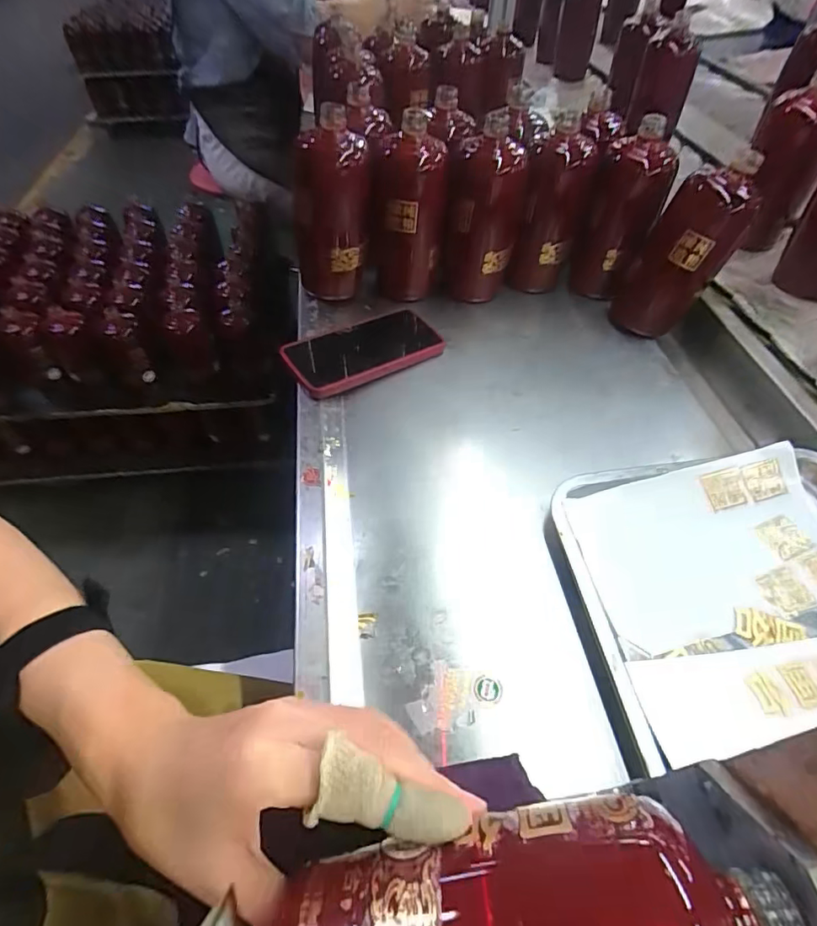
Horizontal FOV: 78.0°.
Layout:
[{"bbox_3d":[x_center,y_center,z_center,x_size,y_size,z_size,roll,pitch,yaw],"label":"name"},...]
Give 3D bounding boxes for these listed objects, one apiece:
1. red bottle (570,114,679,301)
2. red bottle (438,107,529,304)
[{"bbox_3d":[0.247,-0.284,0.599,0.079,0.176,0.078,27,56,21],"label":"red bottle"},{"bbox_3d":[0.086,-0.284,0.593,0.082,0.181,0.073,10,51,8],"label":"red bottle"}]

